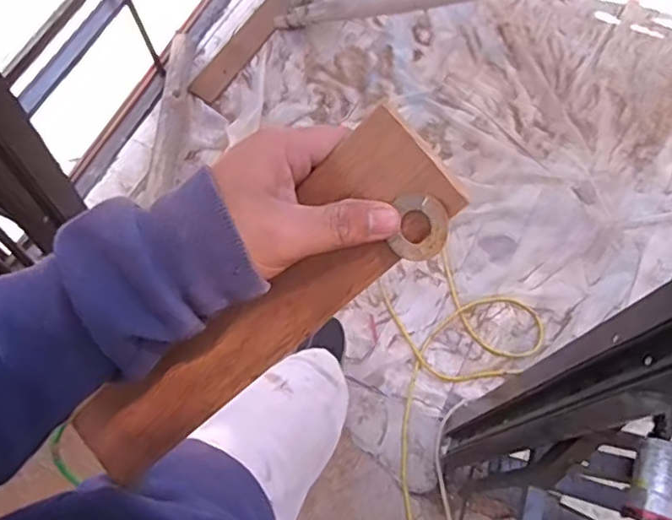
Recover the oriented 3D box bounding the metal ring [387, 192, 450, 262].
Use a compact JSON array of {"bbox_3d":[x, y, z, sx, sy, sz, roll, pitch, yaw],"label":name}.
[{"bbox_3d":[0.042,-0.016,0.300,0.028,0.004,0.033,11,98,24],"label":"metal ring"}]

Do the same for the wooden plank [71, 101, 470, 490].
[{"bbox_3d":[-0.061,0.044,0.370,0.324,0.010,0.062,-43,84,27],"label":"wooden plank"}]

